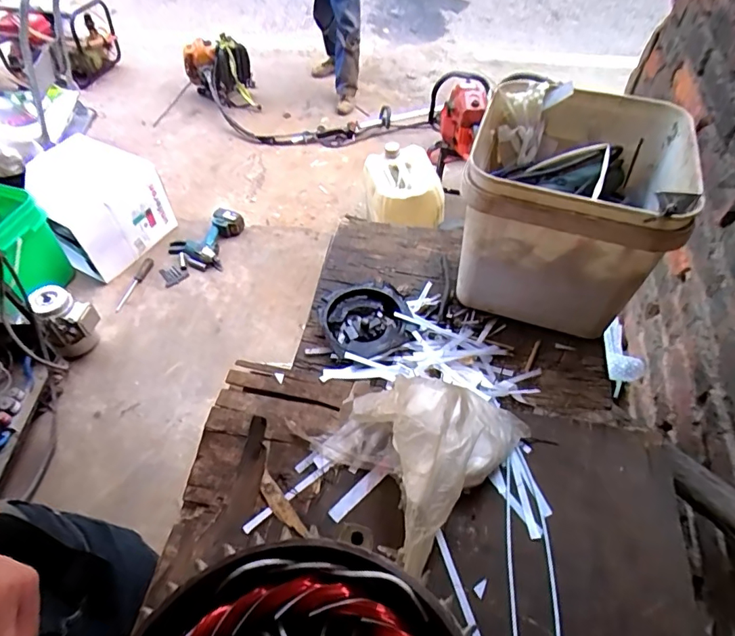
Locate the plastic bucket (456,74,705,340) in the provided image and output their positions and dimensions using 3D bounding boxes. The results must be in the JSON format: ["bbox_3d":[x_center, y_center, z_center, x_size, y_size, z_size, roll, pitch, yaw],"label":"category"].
[{"bbox_3d":[0.229,-0.131,0.591,0.210,0.213,0.237,16,55,10],"label":"plastic bucket"}]

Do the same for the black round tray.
[{"bbox_3d":[-0.005,-0.002,0.598,0.103,0.023,0.110,1,54,-1],"label":"black round tray"}]

